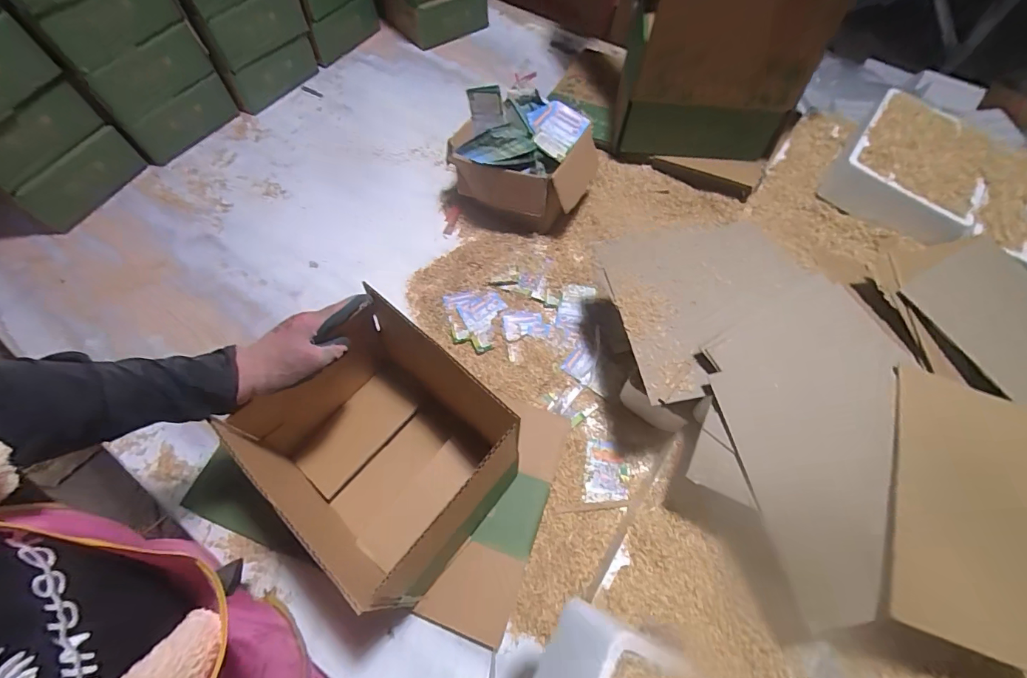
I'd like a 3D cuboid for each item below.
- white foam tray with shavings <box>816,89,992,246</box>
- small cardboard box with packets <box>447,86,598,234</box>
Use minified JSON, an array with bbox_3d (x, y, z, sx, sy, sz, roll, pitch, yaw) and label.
[{"bbox_3d":[0.629,-0.278,0.691,0.194,0.069,0.245,30,66,15],"label":"white foam tray with shavings"},{"bbox_3d":[0.011,-0.299,0.731,0.197,0.156,0.195,26,65,13],"label":"small cardboard box with packets"}]

